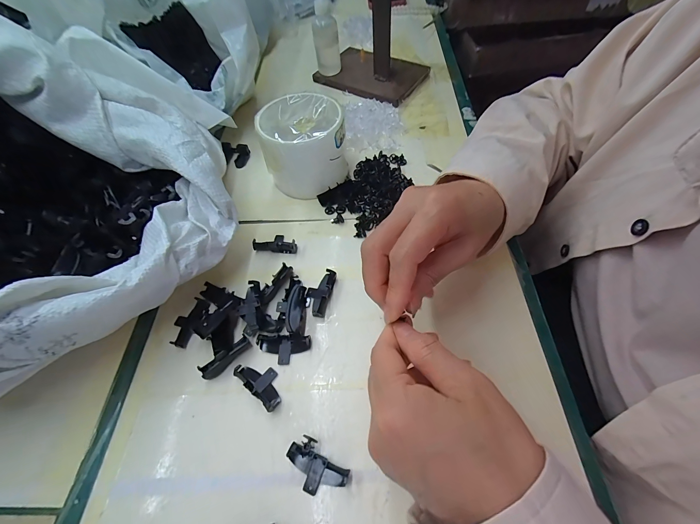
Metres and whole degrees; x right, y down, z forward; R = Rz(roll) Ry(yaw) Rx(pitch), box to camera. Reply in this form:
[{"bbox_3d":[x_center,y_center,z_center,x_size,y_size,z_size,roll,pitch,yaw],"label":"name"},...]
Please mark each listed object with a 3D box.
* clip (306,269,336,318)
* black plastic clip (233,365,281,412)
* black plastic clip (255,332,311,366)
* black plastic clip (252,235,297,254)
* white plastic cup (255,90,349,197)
[{"bbox_3d":[-0.028,0.026,0.260,0.024,0.013,0.041,13,59,13],"label":"clip"},{"bbox_3d":[-0.066,0.090,0.225,0.043,0.009,0.021,33,65,23],"label":"black plastic clip"},{"bbox_3d":[-0.052,0.068,0.236,0.042,0.010,0.022,-6,57,0],"label":"black plastic clip"},{"bbox_3d":[-0.072,-0.021,0.294,0.043,0.010,0.022,4,57,7],"label":"black plastic clip"},{"bbox_3d":[-0.048,-0.121,0.318,0.084,0.072,0.086,-2,57,3],"label":"white plastic cup"}]

